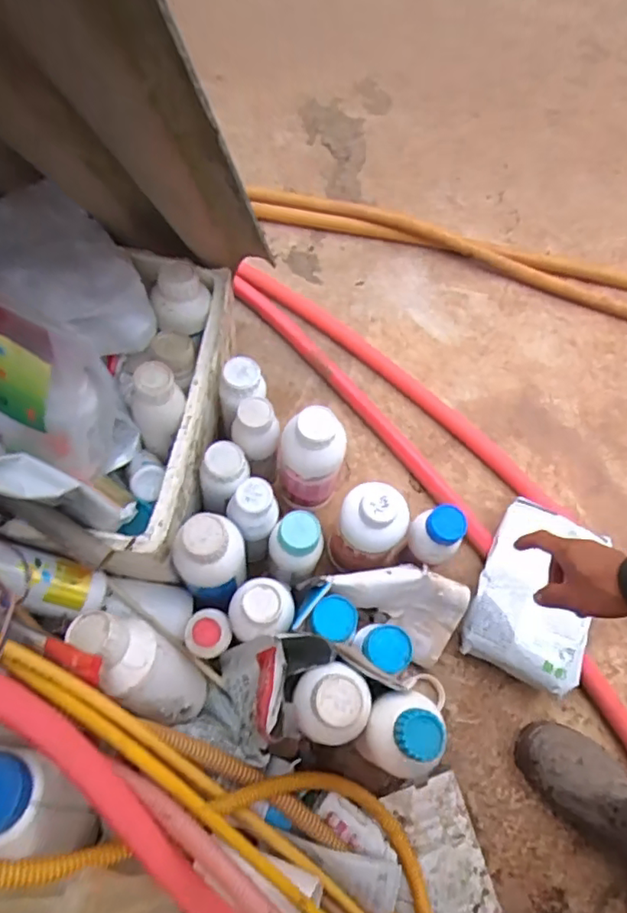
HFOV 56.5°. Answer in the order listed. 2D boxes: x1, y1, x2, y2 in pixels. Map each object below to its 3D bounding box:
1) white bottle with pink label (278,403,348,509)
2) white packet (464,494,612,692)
[{"bbox_3d":[-0.004,0.010,0.831,0.091,0.196,0.074,-7,64,-5],"label":"white bottle with pink label"},{"bbox_3d":[0.327,0.192,0.847,0.161,0.042,0.243,22,68,8],"label":"white packet"}]

